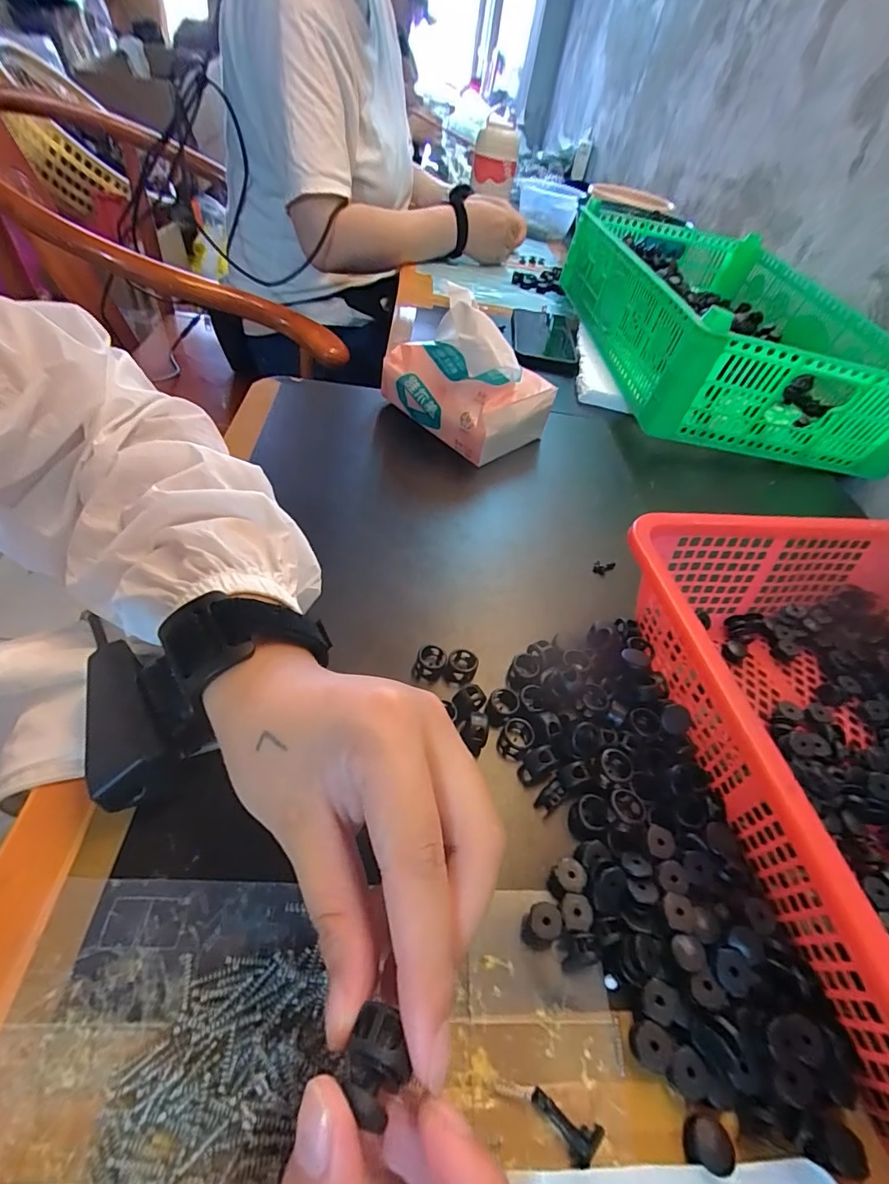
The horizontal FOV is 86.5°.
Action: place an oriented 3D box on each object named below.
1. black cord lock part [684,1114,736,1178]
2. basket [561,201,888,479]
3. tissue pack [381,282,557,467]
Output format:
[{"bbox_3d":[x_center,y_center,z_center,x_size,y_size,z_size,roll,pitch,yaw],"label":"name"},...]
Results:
[{"bbox_3d":[0.091,0.188,0.160,0.015,0.004,0.013,19,49,11],"label":"black cord lock part"},{"bbox_3d":[0.343,-0.350,0.608,0.293,0.106,0.481,4,48,-7],"label":"basket"},{"bbox_3d":[0.017,-0.196,0.422,0.139,0.102,0.090,37,52,21],"label":"tissue pack"}]

